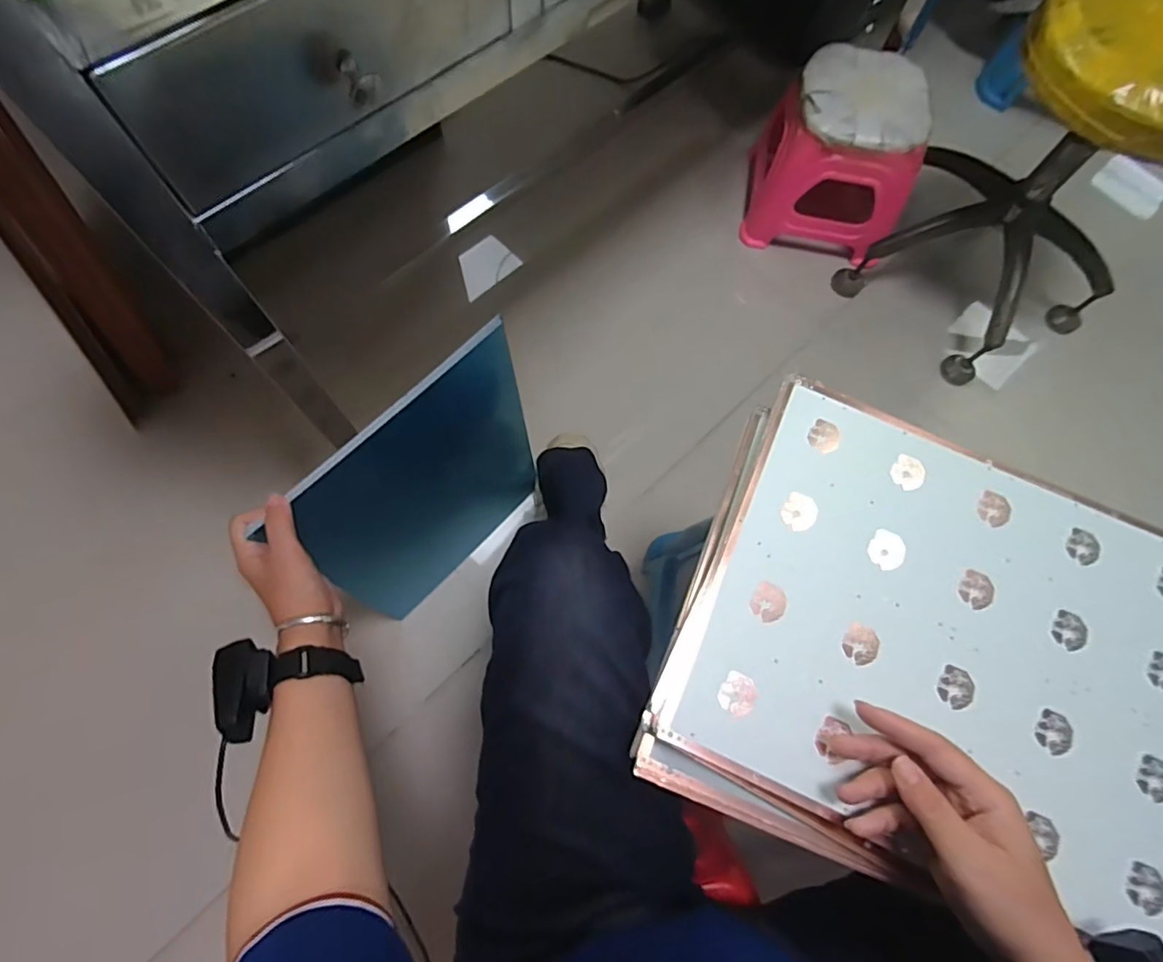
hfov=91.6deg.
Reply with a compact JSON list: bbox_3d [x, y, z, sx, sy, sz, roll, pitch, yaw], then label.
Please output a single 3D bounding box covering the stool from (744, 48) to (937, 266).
[{"bbox_3d":[0.454,-0.574,1.014,0.262,0.240,0.245,14,72,3],"label":"stool"}]

